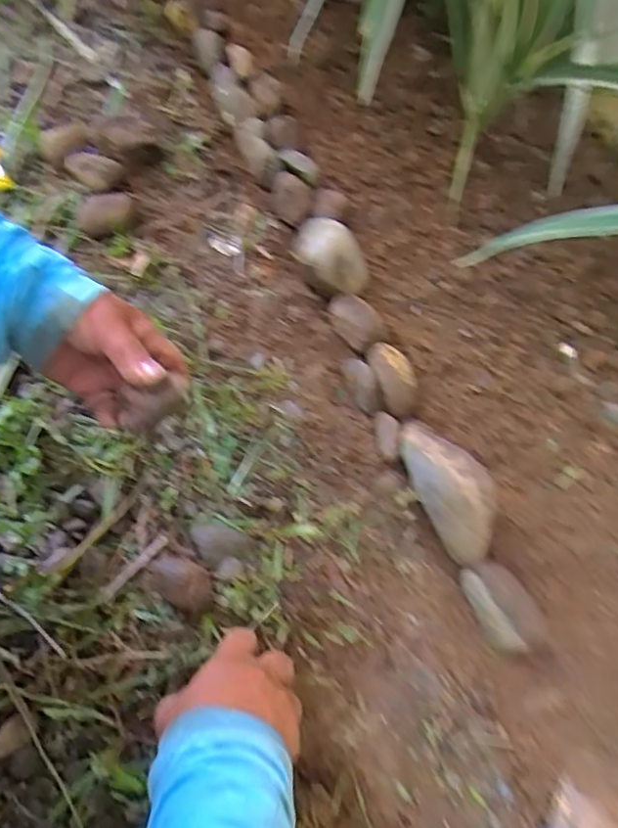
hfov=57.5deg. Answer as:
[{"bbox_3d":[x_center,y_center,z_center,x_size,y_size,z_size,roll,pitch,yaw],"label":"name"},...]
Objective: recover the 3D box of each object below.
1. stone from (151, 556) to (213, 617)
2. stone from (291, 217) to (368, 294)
[{"bbox_3d":[-0.112,0.146,0.489,0.060,0.034,0.038,26,69,8],"label":"stone"},{"bbox_3d":[0.019,-0.179,0.615,0.059,0.045,0.092,-34,74,-15],"label":"stone"}]

